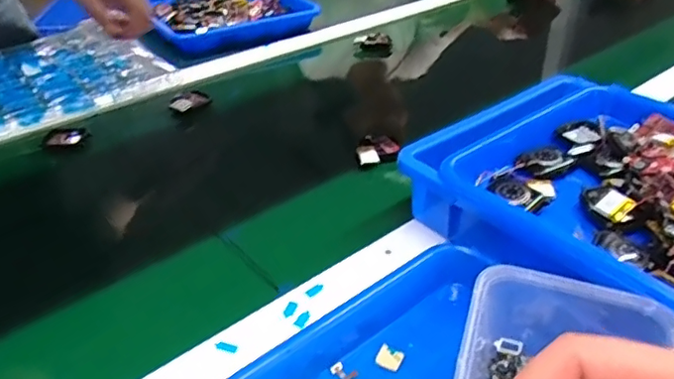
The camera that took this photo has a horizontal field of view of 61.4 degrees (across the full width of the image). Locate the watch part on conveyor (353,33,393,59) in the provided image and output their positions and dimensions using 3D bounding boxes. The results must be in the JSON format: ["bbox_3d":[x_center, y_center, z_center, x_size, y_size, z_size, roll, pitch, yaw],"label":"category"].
[{"bbox_3d":[0.054,-0.215,0.852,0.055,0.033,0.023,4,34,7],"label":"watch part on conveyor"}]

